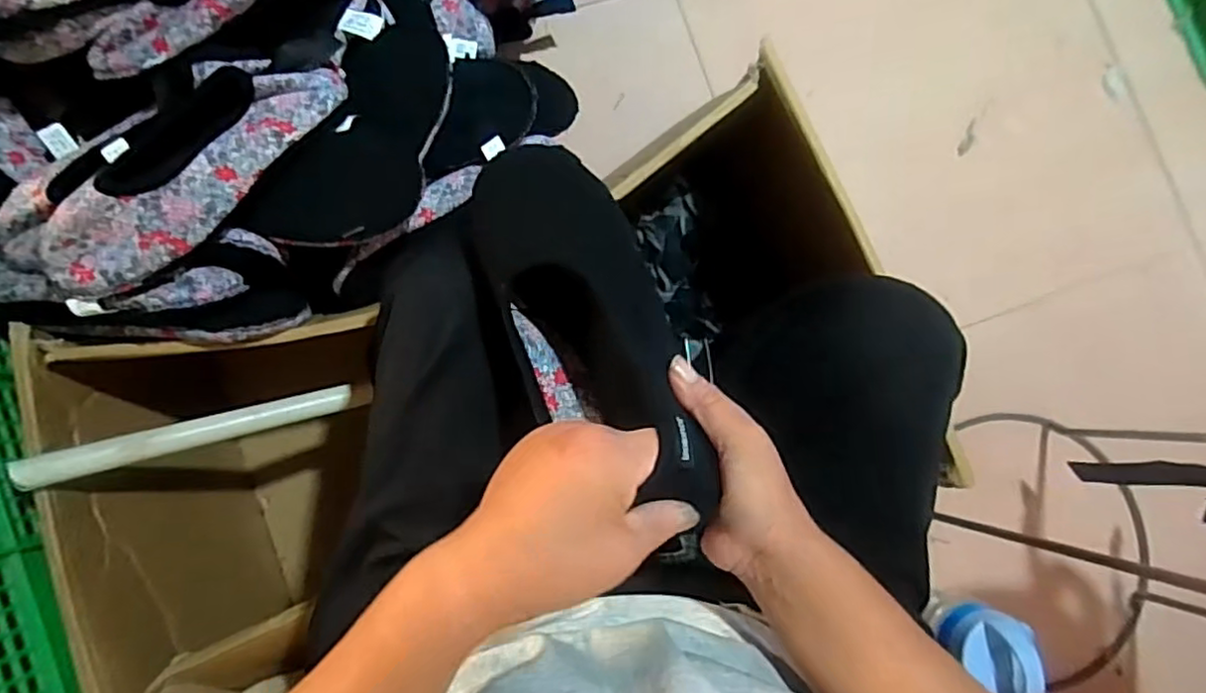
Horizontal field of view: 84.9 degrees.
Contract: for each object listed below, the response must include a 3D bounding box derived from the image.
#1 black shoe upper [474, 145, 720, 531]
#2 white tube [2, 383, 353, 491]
[{"bbox_3d":[-0.010,-0.008,0.407,0.090,0.065,0.234,-28,84,-6],"label":"black shoe upper"},{"bbox_3d":[-0.351,0.075,0.575,0.248,0.021,0.024,-14,83,-32],"label":"white tube"}]

